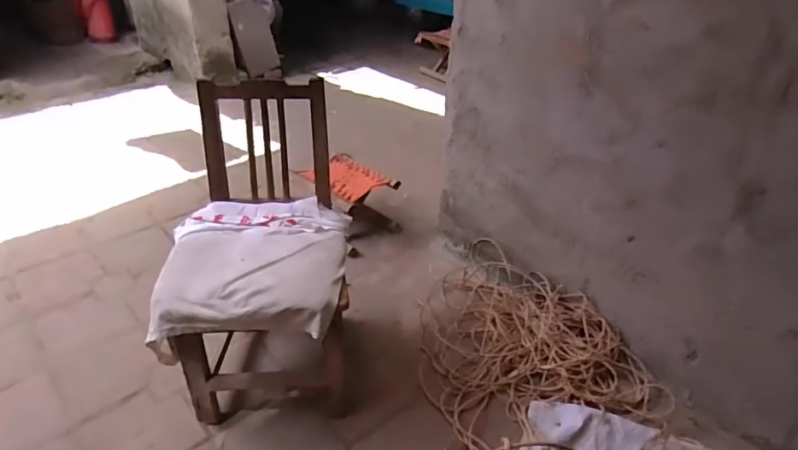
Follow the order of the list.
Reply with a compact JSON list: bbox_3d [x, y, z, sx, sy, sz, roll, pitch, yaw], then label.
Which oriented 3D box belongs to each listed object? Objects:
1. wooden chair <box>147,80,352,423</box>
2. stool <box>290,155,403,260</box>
[{"bbox_3d":[-0.285,0.071,1.067,0.352,0.593,0.407,0,35,-2],"label":"wooden chair"},{"bbox_3d":[-0.158,-0.080,1.666,0.207,0.198,0.266,-27,44,-34],"label":"stool"}]

